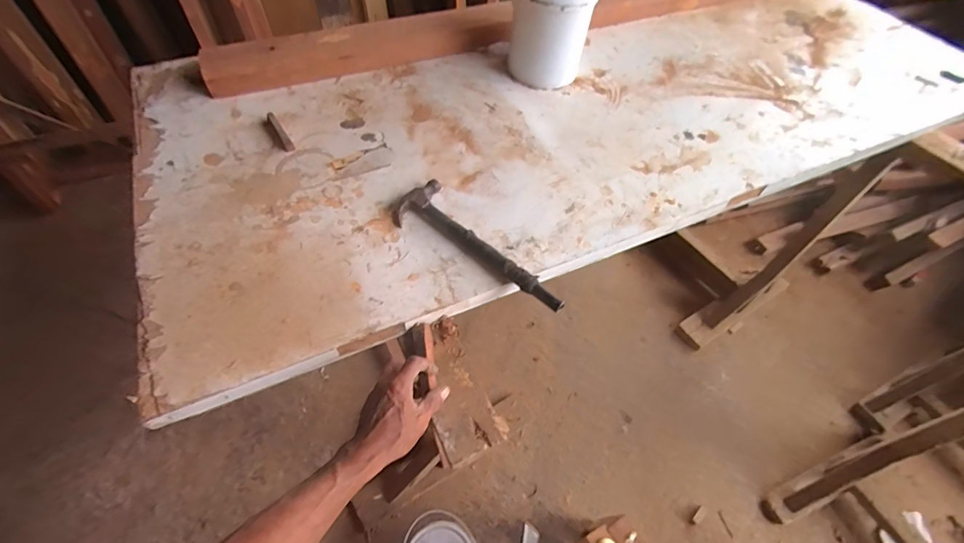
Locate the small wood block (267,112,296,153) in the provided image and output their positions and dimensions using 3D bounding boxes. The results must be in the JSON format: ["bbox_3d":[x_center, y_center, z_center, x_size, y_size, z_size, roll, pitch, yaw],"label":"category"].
[{"bbox_3d":[-0.407,-0.282,0.847,0.020,0.012,0.119,-27,62,-21],"label":"small wood block"}]

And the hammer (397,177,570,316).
[{"bbox_3d":[0.002,-0.048,0.700,0.331,0.031,0.104,34,60,18],"label":"hammer"}]

